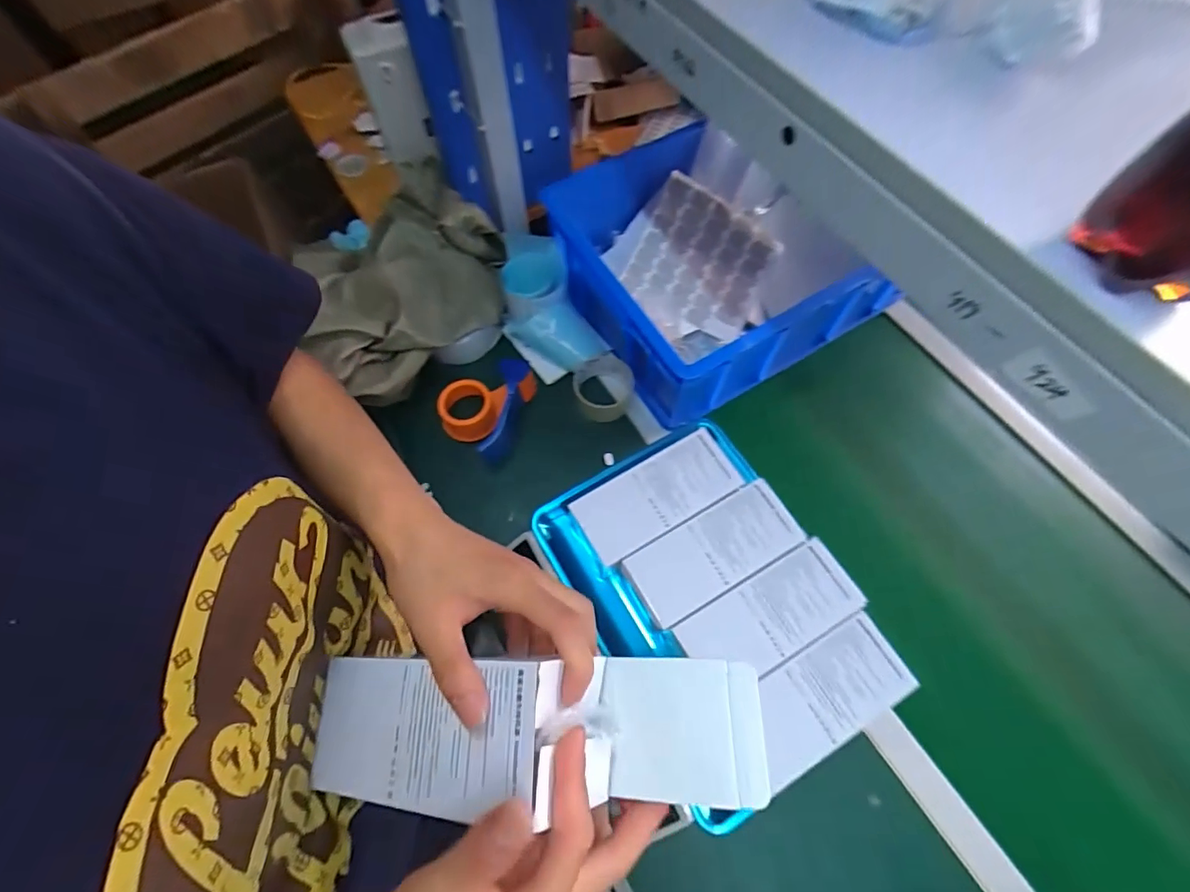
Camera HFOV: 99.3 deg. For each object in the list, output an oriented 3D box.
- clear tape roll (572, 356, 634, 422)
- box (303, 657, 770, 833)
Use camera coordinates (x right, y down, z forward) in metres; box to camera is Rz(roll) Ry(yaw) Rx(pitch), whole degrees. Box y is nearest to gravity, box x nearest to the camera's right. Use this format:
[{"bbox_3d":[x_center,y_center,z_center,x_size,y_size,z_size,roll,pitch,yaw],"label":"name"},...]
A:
[{"bbox_3d":[0.015,-0.079,0.709,0.084,0.056,0.078,0,66,-1],"label":"clear tape roll"},{"bbox_3d":[-0.039,0.149,0.263,0.248,0.063,0.069,-2,66,3],"label":"box"}]

